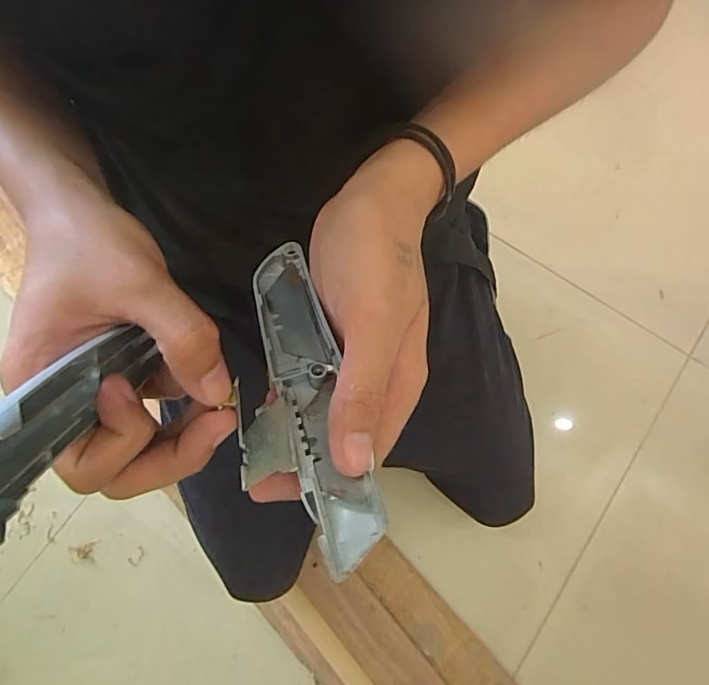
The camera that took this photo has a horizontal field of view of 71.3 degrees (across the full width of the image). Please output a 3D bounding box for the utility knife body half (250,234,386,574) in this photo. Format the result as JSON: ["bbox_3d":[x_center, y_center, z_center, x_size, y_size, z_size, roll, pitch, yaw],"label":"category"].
[{"bbox_3d":[-0.019,0.018,0.208,0.029,0.010,0.144,-14,58,-6],"label":"utility knife body half"}]

